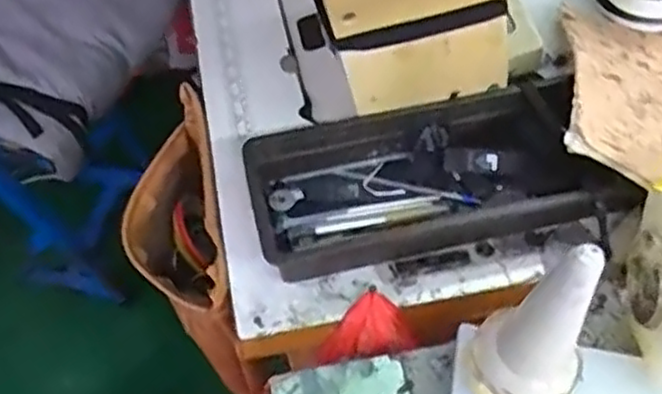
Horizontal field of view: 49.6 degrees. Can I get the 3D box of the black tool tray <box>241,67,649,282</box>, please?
[{"bbox_3d":[0.084,-0.013,0.584,0.296,0.058,0.130,-9,54,-8],"label":"black tool tray"}]

